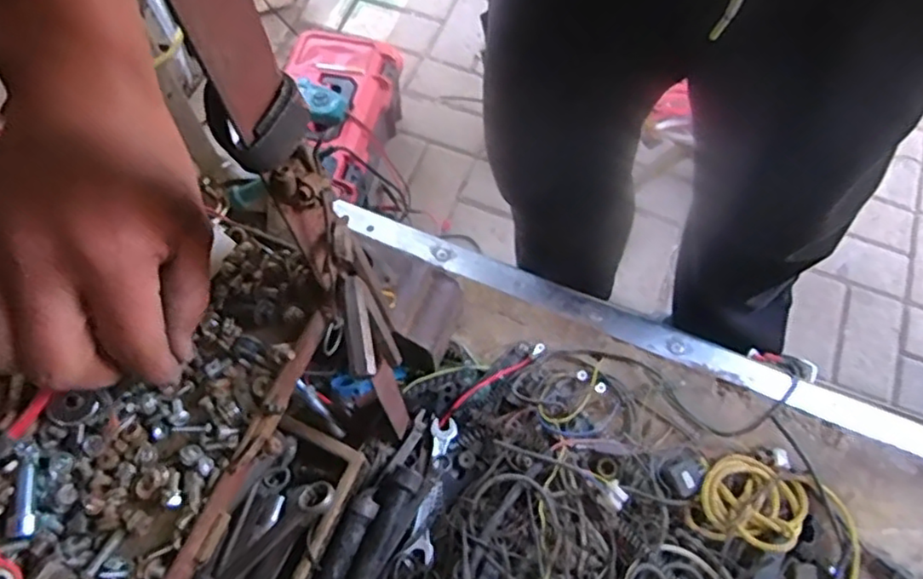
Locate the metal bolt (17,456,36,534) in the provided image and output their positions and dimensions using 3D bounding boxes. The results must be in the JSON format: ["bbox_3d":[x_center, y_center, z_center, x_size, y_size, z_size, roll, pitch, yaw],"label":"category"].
[{"bbox_3d":[-0.178,0.084,0.265,0.006,0.005,0.031,-14,68,-7],"label":"metal bolt"}]

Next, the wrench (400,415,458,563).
[{"bbox_3d":[-0.031,0.202,0.666,0.027,0.008,0.141,12,61,3],"label":"wrench"}]

